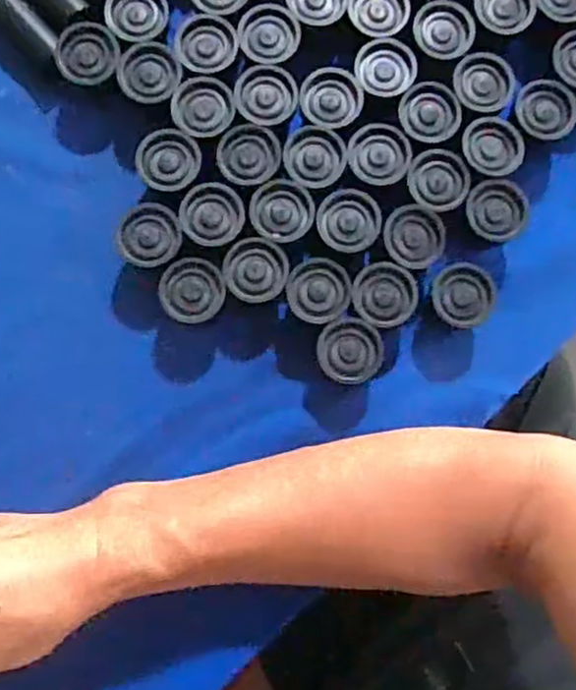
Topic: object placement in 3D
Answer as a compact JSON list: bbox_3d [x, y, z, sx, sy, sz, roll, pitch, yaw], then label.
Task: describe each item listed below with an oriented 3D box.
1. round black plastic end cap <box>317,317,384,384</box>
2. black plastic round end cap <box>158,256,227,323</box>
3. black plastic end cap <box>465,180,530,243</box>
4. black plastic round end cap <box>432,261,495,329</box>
[{"bbox_3d":[0.034,0.006,0.381,0.034,0.028,0.035,0,83,-3],"label":"round black plastic end cap"},{"bbox_3d":[-0.051,-0.027,0.385,0.034,0.032,0.034,0,83,-3],"label":"black plastic round end cap"},{"bbox_3d":[0.119,-0.074,0.402,0.034,0.034,0.034,0,83,-3],"label":"black plastic end cap"},{"bbox_3d":[0.098,-0.025,0.394,0.034,0.031,0.034,0,83,-3],"label":"black plastic round end cap"}]

